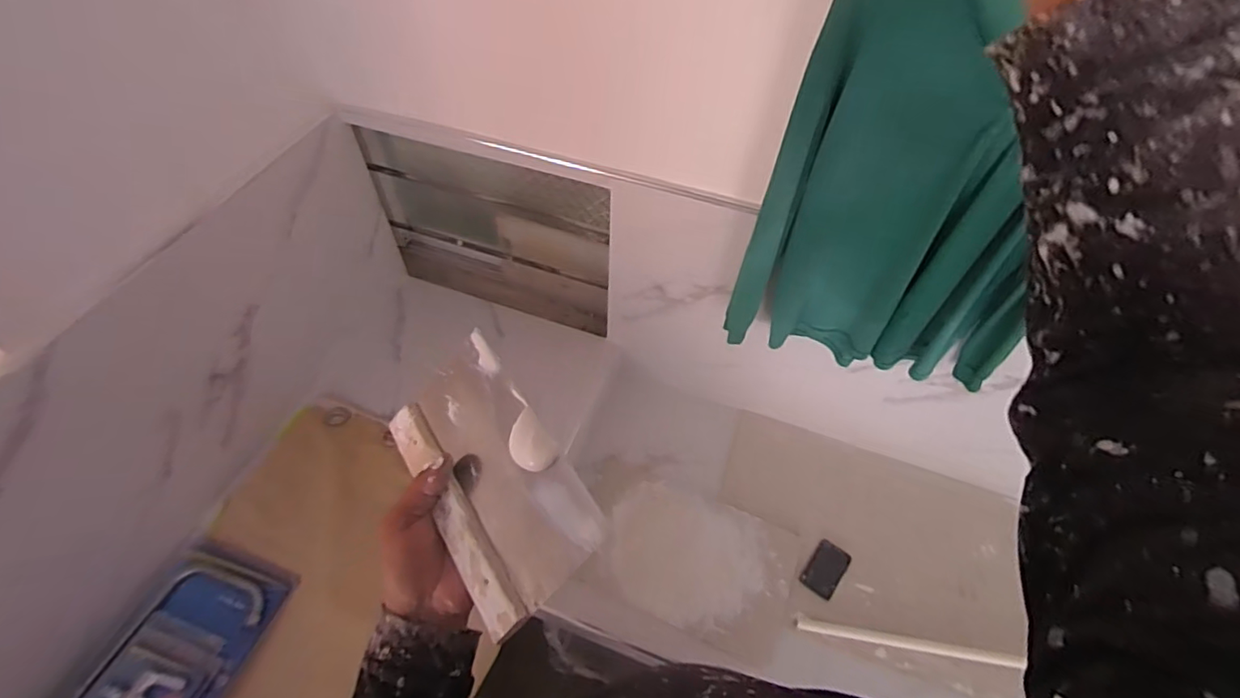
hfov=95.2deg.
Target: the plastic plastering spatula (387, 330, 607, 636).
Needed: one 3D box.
[{"bbox_3d":[-0.094,0.091,0.417,0.111,0.019,0.189,-48,58,10],"label":"plastic plastering spatula"}]

